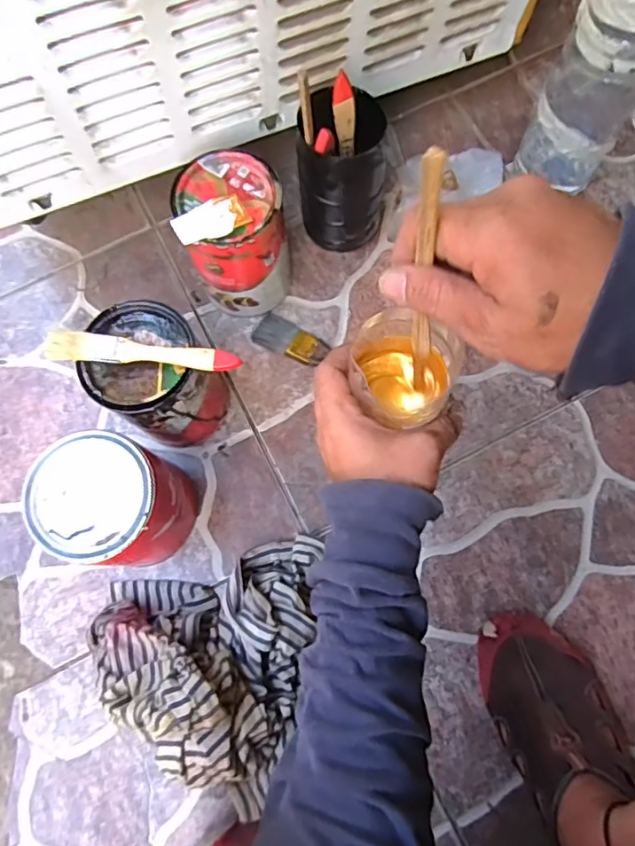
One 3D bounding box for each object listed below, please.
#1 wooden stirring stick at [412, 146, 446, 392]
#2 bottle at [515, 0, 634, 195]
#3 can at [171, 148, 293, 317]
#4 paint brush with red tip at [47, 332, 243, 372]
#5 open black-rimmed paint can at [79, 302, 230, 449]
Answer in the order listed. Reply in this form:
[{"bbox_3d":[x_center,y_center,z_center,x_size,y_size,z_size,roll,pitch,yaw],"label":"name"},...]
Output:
[{"bbox_3d":[0.054,-0.060,0.285,0.010,0.193,0.008,16,74,14],"label":"wooden stirring stick"},{"bbox_3d":[0.255,-0.322,0.491,0.096,0.279,0.082,32,75,7],"label":"bottle"},{"bbox_3d":[-0.078,-0.180,0.560,0.092,0.137,0.093,-1,74,2],"label":"can"},{"bbox_3d":[-0.142,-0.058,0.453,0.155,0.008,0.024,5,73,-1],"label":"paint brush with red tip"},{"bbox_3d":[-0.145,-0.038,0.525,0.093,0.142,0.100,-1,74,2],"label":"open black-rimmed paint can"}]

